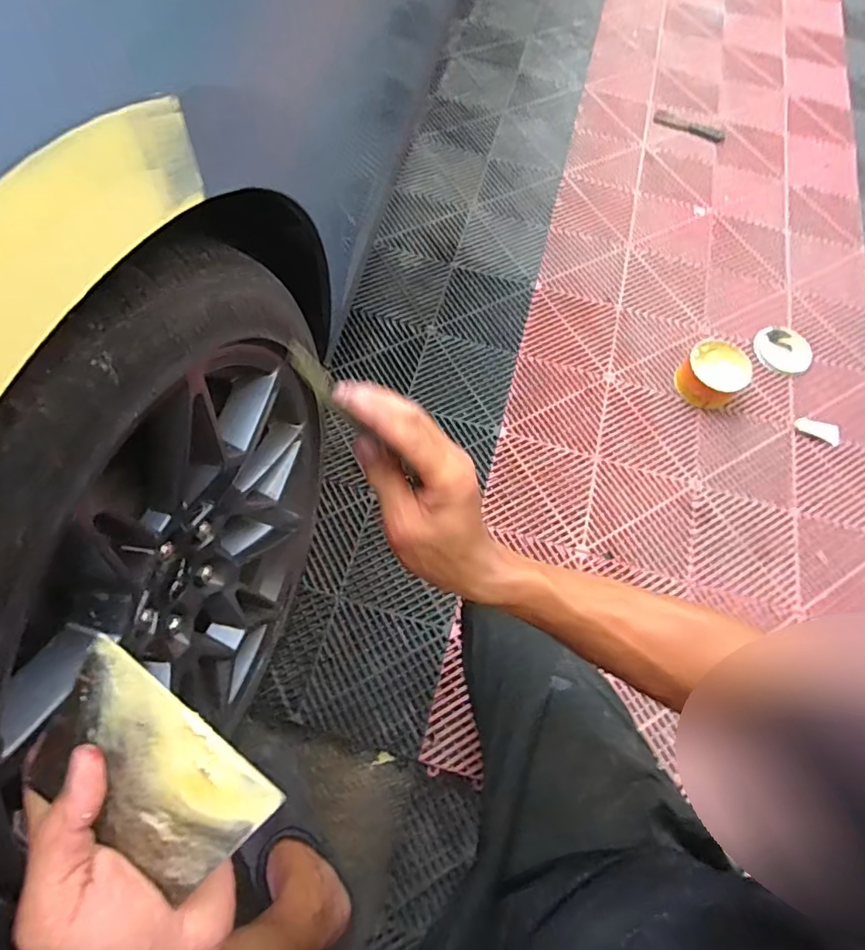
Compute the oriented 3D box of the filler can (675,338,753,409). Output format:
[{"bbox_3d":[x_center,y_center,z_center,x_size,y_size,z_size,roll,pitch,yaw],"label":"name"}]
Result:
[{"bbox_3d":[0.568,-0.204,1.027,0.127,0.076,0.120,1,65,-3],"label":"filler can"}]

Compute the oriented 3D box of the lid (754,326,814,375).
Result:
[{"bbox_3d":[0.762,-0.271,1.097,0.115,0.020,0.115,1,65,-3],"label":"lid"}]

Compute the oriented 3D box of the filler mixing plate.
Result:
[{"bbox_3d":[-0.140,0.149,0.252,0.115,0.006,0.081,35,95,6],"label":"filler mixing plate"}]

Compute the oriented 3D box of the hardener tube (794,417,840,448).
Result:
[{"bbox_3d":[0.773,-0.092,1.009,0.084,0.019,0.040,31,67,10],"label":"hardener tube"}]

